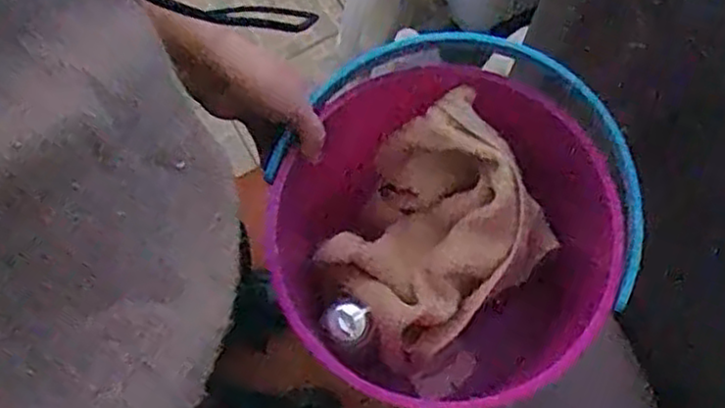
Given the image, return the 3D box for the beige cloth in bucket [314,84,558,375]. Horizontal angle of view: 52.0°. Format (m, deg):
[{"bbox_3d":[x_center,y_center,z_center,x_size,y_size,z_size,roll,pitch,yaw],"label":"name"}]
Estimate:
[{"bbox_3d":[0.051,0.024,0.619,0.162,0.124,0.161,-34,77,-7],"label":"beige cloth in bucket"}]

